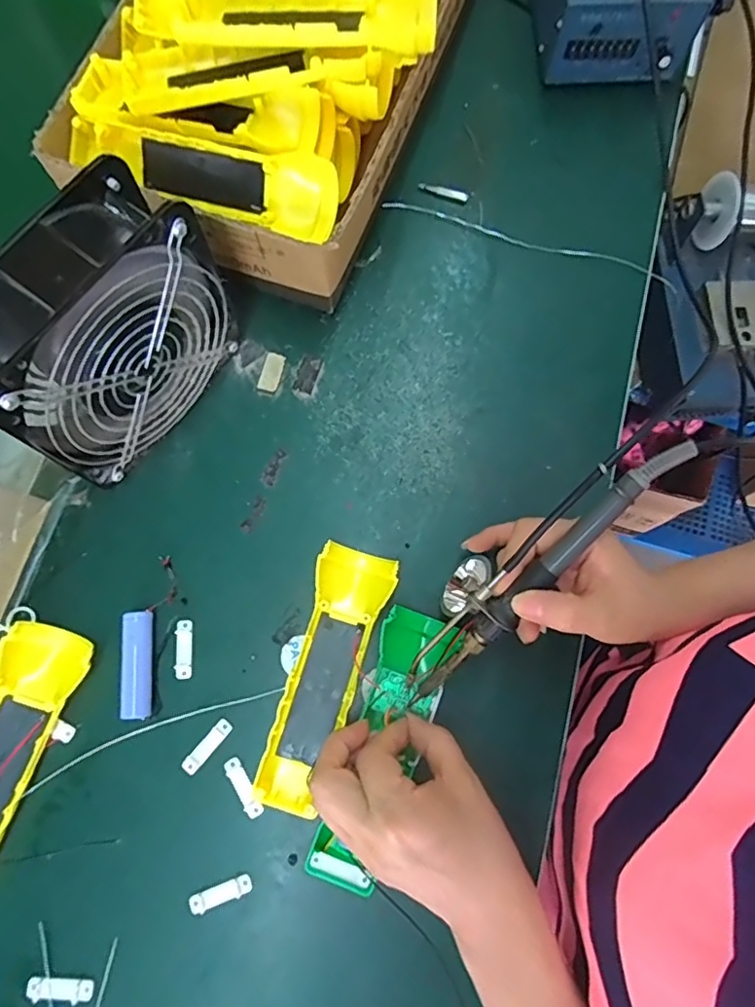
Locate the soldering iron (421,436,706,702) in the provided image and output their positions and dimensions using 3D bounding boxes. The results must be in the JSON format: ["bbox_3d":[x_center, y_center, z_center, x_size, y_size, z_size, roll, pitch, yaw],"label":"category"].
[{"bbox_3d":[0.088,0.037,0.319,0.023,0.022,0.199,44,105,9],"label":"soldering iron"}]

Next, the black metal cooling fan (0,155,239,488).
[{"bbox_3d":[-0.162,-0.097,0.350,0.065,0.148,0.148,38,78,8],"label":"black metal cooling fan"}]

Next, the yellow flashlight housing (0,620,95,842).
[{"bbox_3d":[-0.230,0.157,0.348,0.047,0.022,0.162,20,76,3],"label":"yellow flashlight housing"}]

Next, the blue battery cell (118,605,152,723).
[{"bbox_3d":[-0.155,0.103,0.369,0.018,0.015,0.067,-3,76,-3],"label":"blue battery cell"}]

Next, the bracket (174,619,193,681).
[{"bbox_3d":[-0.128,0.096,0.379,0.010,0.004,0.038,-4,76,-3],"label":"bracket"}]

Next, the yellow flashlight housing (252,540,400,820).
[{"bbox_3d":[-0.031,0.109,0.369,0.049,0.025,0.163,14,76,2],"label":"yellow flashlight housing"}]

